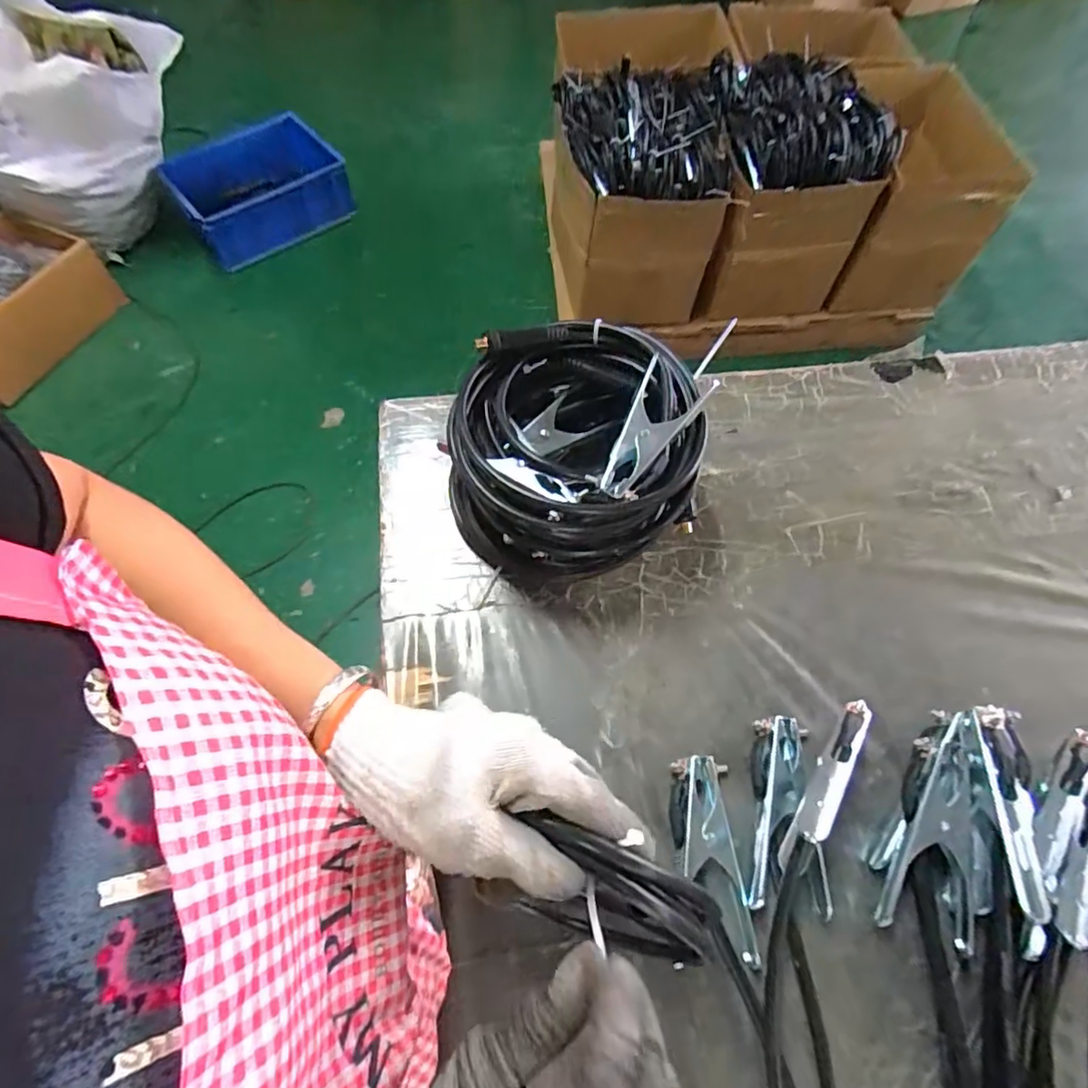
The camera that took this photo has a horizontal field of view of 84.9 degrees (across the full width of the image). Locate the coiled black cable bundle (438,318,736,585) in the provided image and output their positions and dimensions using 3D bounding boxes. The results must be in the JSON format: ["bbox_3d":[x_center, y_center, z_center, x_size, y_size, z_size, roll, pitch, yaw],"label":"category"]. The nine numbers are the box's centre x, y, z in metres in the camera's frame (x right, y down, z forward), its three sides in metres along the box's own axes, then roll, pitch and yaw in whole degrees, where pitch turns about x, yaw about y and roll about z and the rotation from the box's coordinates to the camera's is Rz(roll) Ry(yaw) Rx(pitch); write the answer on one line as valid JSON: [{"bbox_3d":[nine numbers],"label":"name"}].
[{"bbox_3d":[0.028,-0.076,0.521,0.193,0.139,0.191,5,64,2],"label":"coiled black cable bundle"}]

